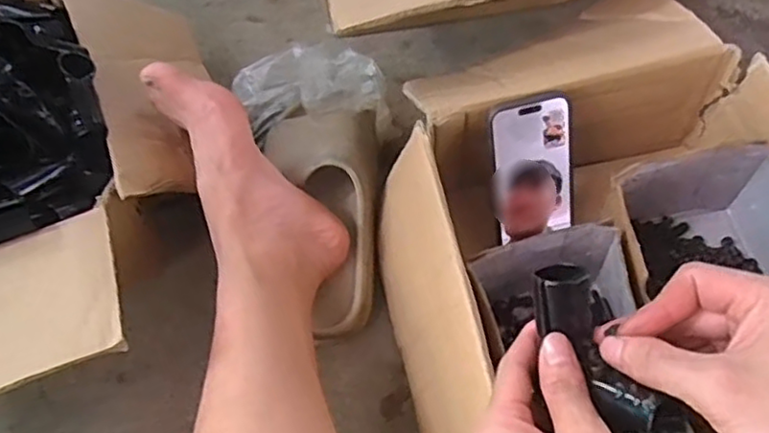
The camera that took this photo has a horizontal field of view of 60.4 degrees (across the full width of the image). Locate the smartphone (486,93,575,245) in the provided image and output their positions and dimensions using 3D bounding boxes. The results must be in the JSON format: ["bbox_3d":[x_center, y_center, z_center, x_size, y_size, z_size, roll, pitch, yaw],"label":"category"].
[{"bbox_3d":[0.128,-0.039,0.576,0.074,0.131,0.012,-15,32,-3],"label":"smartphone"}]

